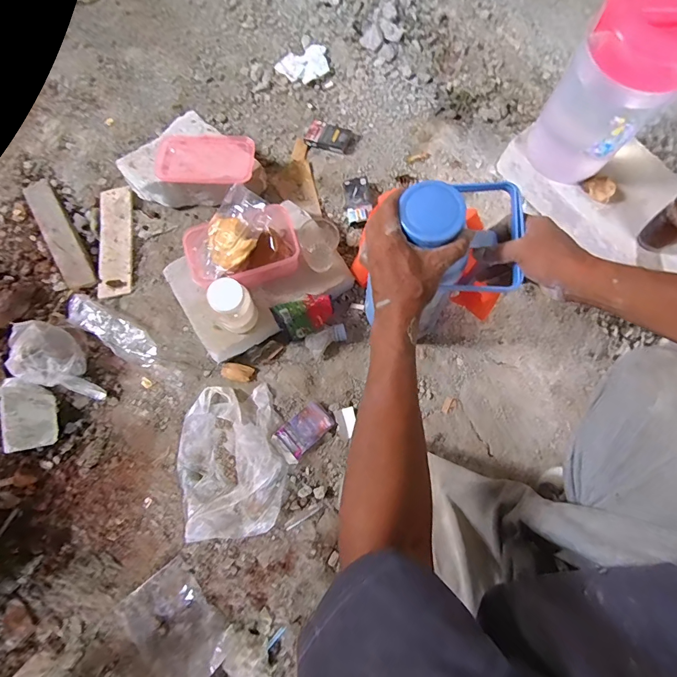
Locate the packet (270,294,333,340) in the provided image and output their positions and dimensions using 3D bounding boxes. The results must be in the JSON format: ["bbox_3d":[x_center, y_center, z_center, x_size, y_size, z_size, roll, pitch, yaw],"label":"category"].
[{"bbox_3d":[-0.060,-0.044,0.715,0.103,0.083,0.018,-25,49,2],"label":"packet"}]

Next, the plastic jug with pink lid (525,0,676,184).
[{"bbox_3d":[0.406,-0.368,0.602,0.133,0.262,0.158,-44,78,-10],"label":"plastic jug with pink lid"}]

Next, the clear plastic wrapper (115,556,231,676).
[{"bbox_3d":[-0.258,0.466,0.641,0.119,0.016,0.176,-36,84,-19],"label":"clear plastic wrapper"}]

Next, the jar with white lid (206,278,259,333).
[{"bbox_3d":[-0.172,-0.049,0.660,0.055,0.113,0.064,43,79,12],"label":"jar with white lid"}]

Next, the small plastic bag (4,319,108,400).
[{"bbox_3d":[-0.512,0.036,0.725,0.174,0.084,0.106,19,75,7],"label":"small plastic bag"}]

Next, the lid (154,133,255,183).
[{"bbox_3d":[-0.263,-0.354,0.780,0.188,0.017,0.111,2,74,2],"label":"lid"}]

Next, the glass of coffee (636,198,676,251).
[{"bbox_3d":[0.541,-0.180,0.642,0.071,0.091,0.062,-35,76,-8],"label":"glass of coffee"}]

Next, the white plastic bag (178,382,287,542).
[{"bbox_3d":[-0.188,0.209,0.691,0.182,0.039,0.253,-7,74,-1],"label":"white plastic bag"}]

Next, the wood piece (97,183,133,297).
[{"bbox_3d":[-0.461,-0.205,0.820,0.066,0.012,0.244,-8,74,-1],"label":"wood piece"}]

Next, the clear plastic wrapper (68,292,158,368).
[{"bbox_3d":[-0.431,-0.015,0.761,0.211,0.040,0.061,31,77,10],"label":"clear plastic wrapper"}]

